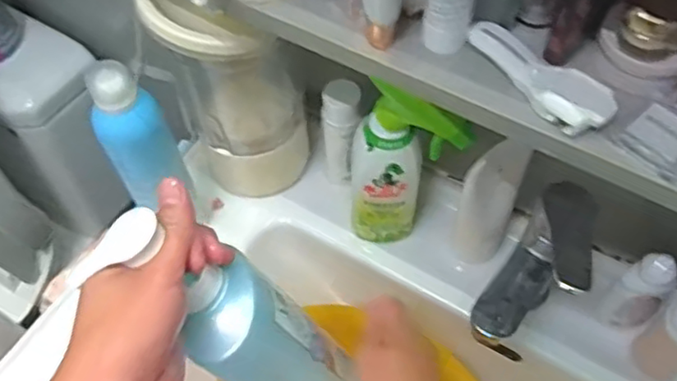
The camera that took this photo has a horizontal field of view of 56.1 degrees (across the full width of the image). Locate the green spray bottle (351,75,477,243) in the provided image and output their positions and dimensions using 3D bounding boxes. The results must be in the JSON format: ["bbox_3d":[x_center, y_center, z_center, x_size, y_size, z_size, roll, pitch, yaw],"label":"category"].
[{"bbox_3d":[0.057,-0.014,0.590,0.107,0.209,0.045,21,61,14],"label":"green spray bottle"}]

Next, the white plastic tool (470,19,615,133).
[{"bbox_3d":[0.120,-0.070,0.383,0.033,0.014,0.099,-37,64,-19],"label":"white plastic tool"}]

